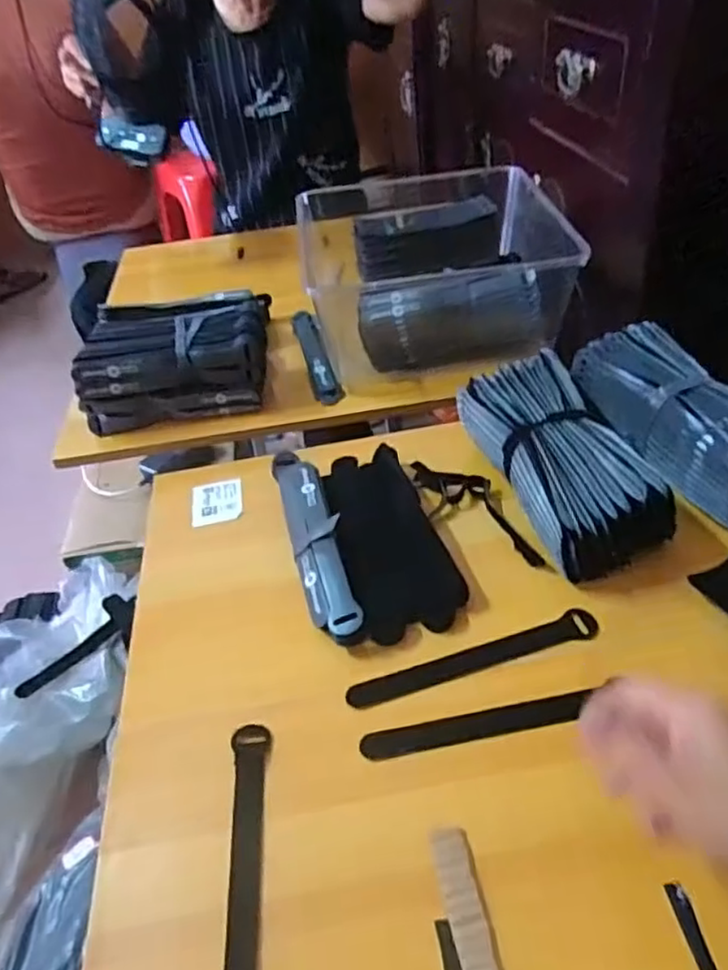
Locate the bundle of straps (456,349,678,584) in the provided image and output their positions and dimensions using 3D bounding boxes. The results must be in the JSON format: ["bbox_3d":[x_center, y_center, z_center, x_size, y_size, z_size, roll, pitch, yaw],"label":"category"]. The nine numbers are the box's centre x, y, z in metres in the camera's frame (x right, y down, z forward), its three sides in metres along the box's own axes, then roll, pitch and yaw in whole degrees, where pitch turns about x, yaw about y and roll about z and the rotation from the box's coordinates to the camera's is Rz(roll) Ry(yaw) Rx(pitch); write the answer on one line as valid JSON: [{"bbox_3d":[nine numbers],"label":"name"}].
[{"bbox_3d":[0.177,-0.023,0.573,0.116,0.072,0.212,-17,44,-9],"label":"bundle of straps"}]

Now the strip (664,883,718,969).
[{"bbox_3d":[0.184,0.248,0.367,0.010,0.004,0.044,-28,50,16],"label":"strip"}]

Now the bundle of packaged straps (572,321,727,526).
[{"bbox_3d":[0.291,-0.062,0.595,0.095,0.064,0.220,-23,45,-16],"label":"bundle of packaged straps"}]

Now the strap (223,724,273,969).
[{"bbox_3d":[-0.075,0.243,0.403,0.025,0.004,0.195,-5,43,2],"label":"strap"}]

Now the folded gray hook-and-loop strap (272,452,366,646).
[{"bbox_3d":[-0.043,0.047,0.578,0.041,0.038,0.208,-15,44,-8],"label":"folded gray hook-and-loop strap"}]

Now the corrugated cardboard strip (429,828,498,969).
[{"bbox_3d":[0.059,0.248,0.383,0.022,0.011,0.087,-10,43,-2],"label":"corrugated cardboard strip"}]

